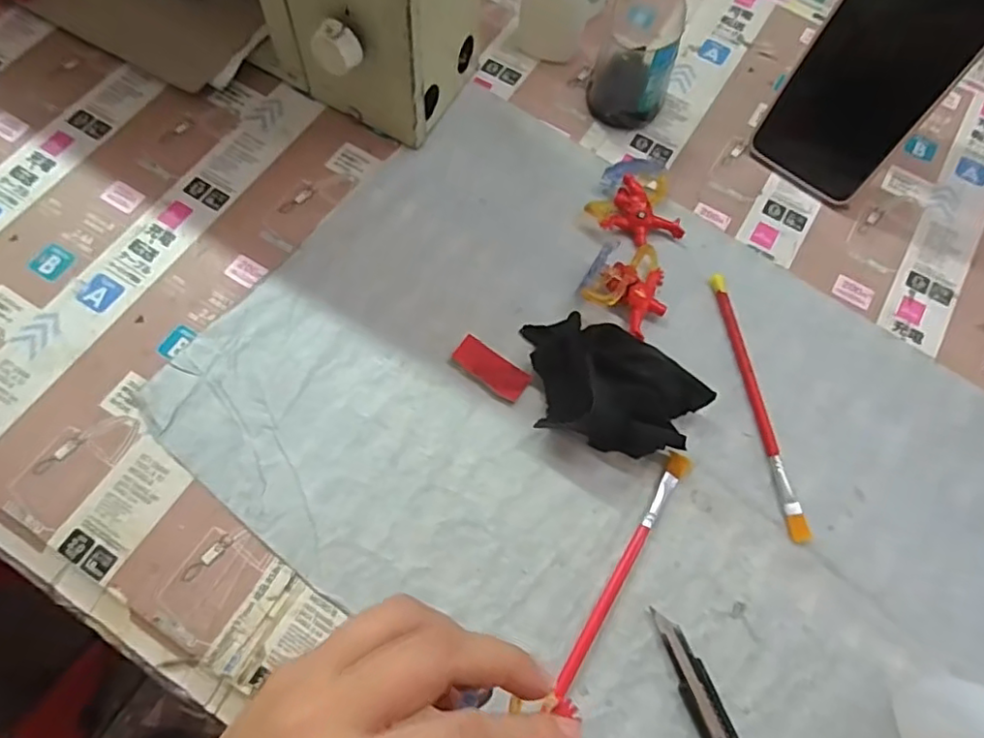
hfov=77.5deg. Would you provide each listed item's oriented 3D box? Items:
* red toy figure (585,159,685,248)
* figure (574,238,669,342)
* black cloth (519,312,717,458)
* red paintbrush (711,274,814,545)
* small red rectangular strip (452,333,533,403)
[{"bbox_3d":[0.087,-0.102,0.375,0.054,0.026,0.044,-2,69,-3],"label":"red toy figure"},{"bbox_3d":[0.081,-0.051,0.352,0.046,0.026,0.054,30,71,9],"label":"figure"},{"bbox_3d":[0.062,0.008,0.325,0.097,0.030,0.062,21,70,6],"label":"black cloth"},{"bbox_3d":[0.146,0.016,0.339,0.010,0.005,0.155,-7,70,-5],"label":"red paintbrush"},{"bbox_3d":[-0.001,0.000,0.337,0.042,0.007,0.019,33,72,10],"label":"small red rectangular strip"}]

